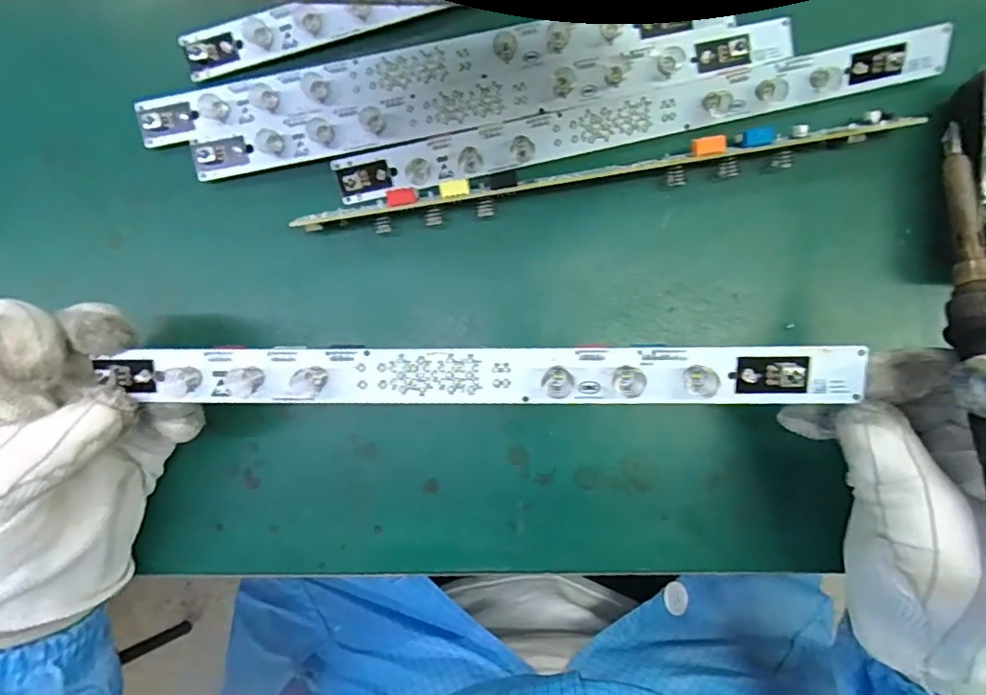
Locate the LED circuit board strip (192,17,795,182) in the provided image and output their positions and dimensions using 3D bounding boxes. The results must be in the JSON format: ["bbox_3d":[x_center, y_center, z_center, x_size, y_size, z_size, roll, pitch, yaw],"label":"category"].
[{"bbox_3d":[-0.003,-0.119,0.264,0.281,0.008,0.022,-11,86,1],"label":"LED circuit board strip"}]

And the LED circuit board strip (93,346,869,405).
[{"bbox_3d":[-0.006,0.011,0.207,0.270,0.005,0.021,0,98,4],"label":"LED circuit board strip"}]

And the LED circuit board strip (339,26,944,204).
[{"bbox_3d":[0.067,-0.108,0.261,0.288,0.008,0.021,-12,109,2],"label":"LED circuit board strip"}]

